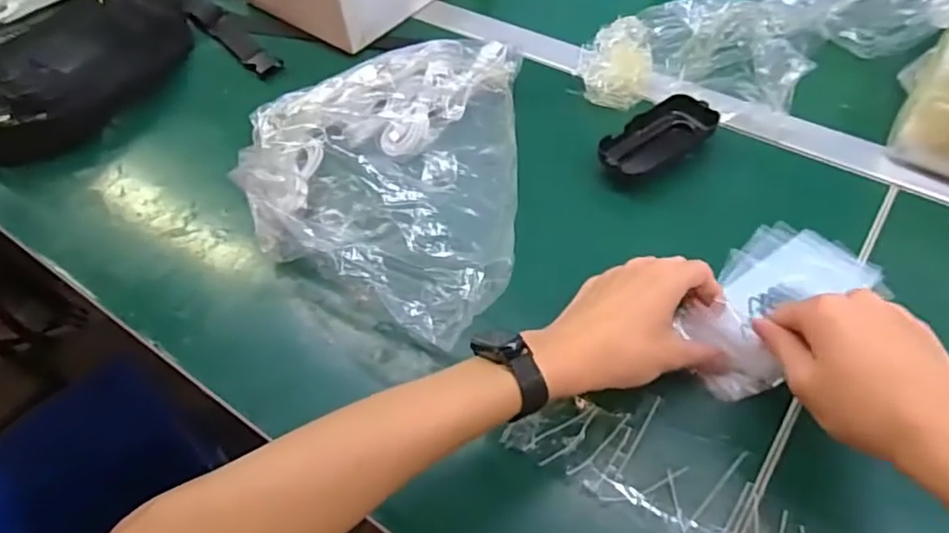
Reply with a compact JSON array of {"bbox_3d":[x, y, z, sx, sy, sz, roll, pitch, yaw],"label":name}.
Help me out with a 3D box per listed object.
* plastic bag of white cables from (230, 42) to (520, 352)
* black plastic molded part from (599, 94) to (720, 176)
[{"bbox_3d":[-0.071,-0.084,0.527,0.209,0.073,0.310,-2,53,4],"label":"plastic bag of white cables"},{"bbox_3d":[0.156,-0.111,0.555,0.110,0.024,0.052,-36,58,-20],"label":"black plastic molded part"}]

